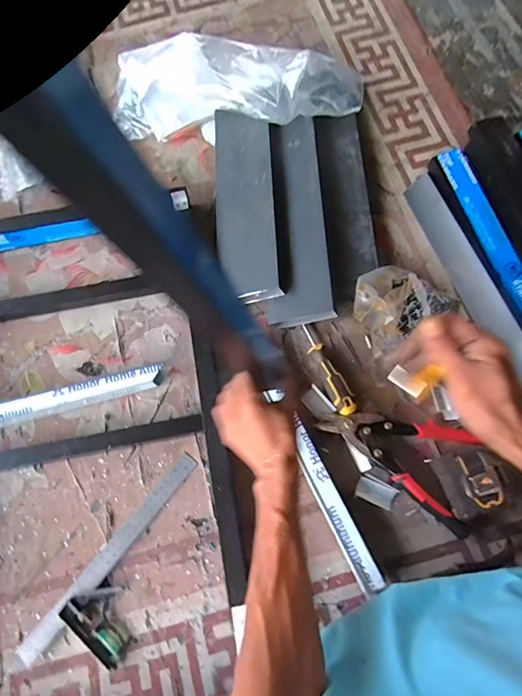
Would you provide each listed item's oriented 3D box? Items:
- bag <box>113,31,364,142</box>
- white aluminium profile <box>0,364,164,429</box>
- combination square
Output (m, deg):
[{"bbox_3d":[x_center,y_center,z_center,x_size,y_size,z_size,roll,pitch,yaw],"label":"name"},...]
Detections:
[{"bbox_3d":[-0.065,-0.426,0.715,0.433,0.123,0.159,14,72,22],"label":"bag"},{"bbox_3d":[-0.273,0.075,0.605,0.272,0.040,0.032,-14,72,-3],"label":"white aluminium profile"},{"bbox_3d":[-0.164,0.285,0.545,0.100,0.012,0.296,36,76,13],"label":"combination square"}]

